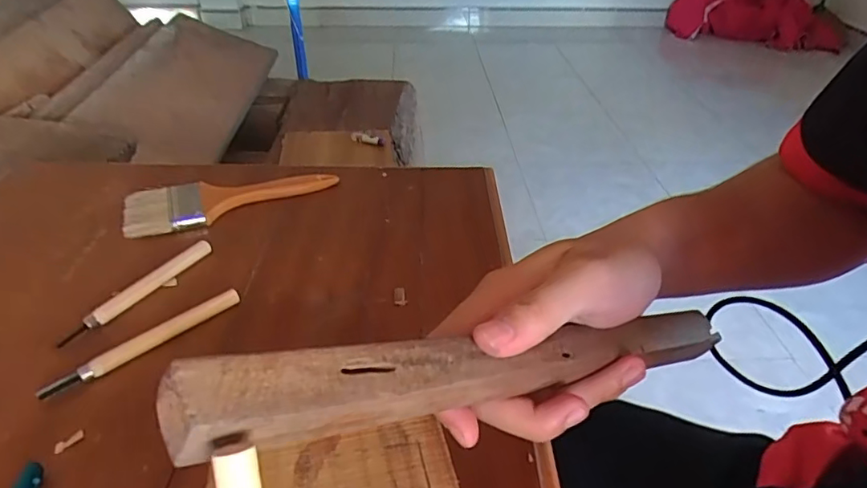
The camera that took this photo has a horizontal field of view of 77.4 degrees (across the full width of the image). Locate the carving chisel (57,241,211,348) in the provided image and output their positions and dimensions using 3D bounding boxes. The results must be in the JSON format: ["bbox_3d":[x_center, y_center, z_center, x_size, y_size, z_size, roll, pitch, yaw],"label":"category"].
[{"bbox_3d":[-0.218,0.033,0.405,0.016,0.015,0.123,21,40,25],"label":"carving chisel"}]

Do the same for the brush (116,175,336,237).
[{"bbox_3d":[-0.191,-0.048,0.514,0.187,0.013,0.066,-18,40,-24],"label":"brush"}]

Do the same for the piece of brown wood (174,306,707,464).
[{"bbox_3d":[0.045,0.050,0.236,0.293,0.015,0.026,2,30,-37],"label":"piece of brown wood"}]

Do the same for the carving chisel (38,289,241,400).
[{"bbox_3d":[-0.189,0.065,0.360,0.127,0.013,0.011,-29,46,-35],"label":"carving chisel"}]

